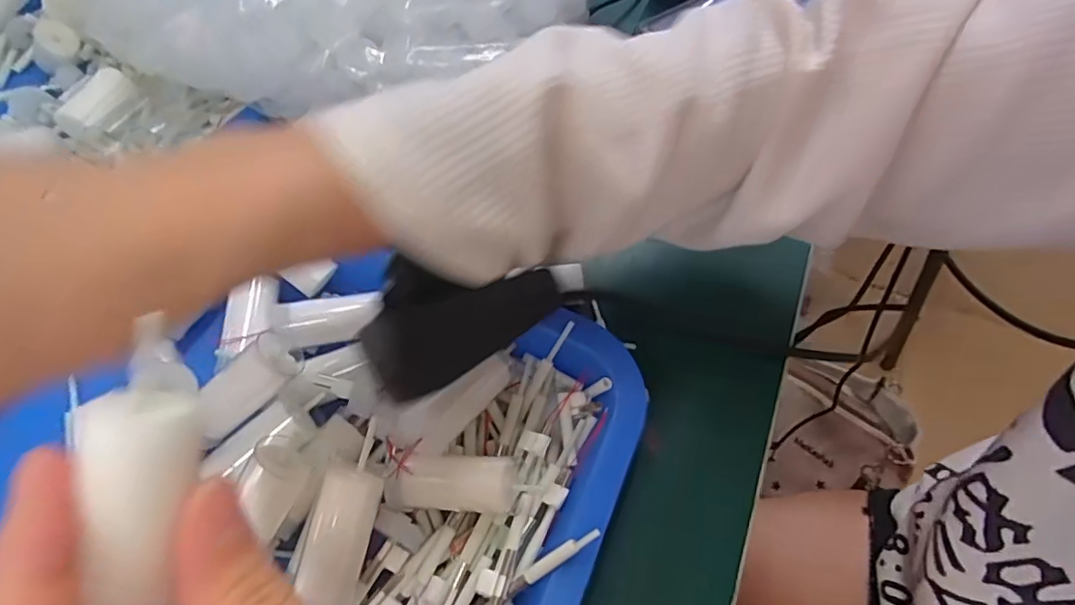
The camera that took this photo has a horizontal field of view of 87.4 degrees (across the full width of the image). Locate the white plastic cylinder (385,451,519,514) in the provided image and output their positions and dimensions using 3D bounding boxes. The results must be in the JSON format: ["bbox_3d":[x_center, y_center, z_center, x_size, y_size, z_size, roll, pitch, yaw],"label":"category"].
[{"bbox_3d":[-0.033,0.069,0.217,0.049,0.019,0.019,5,61,3],"label":"white plastic cylinder"}]

